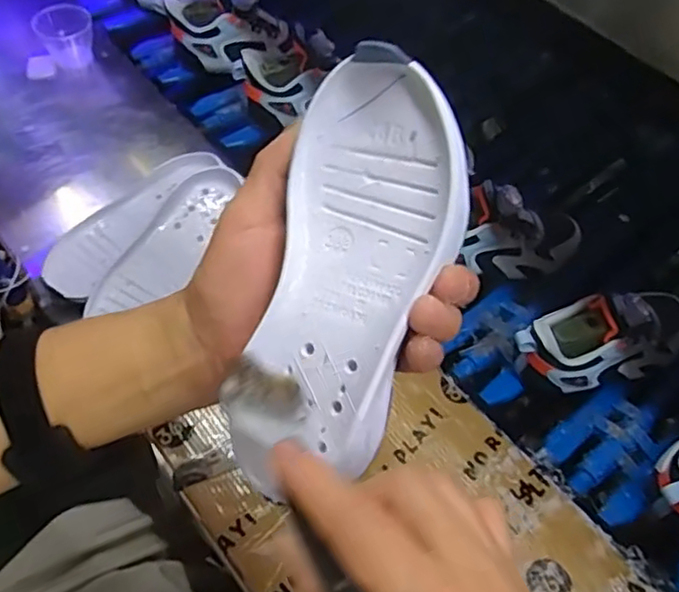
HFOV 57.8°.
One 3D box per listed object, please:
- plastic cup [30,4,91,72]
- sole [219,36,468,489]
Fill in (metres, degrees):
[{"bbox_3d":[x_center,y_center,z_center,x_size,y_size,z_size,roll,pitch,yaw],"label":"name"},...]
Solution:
[{"bbox_3d":[-0.332,-0.314,0.752,0.067,0.064,0.061,-22,62,-17],"label":"plastic cup"},{"bbox_3d":[0.006,-0.009,0.274,0.078,0.030,0.185,14,91,5],"label":"sole"}]

